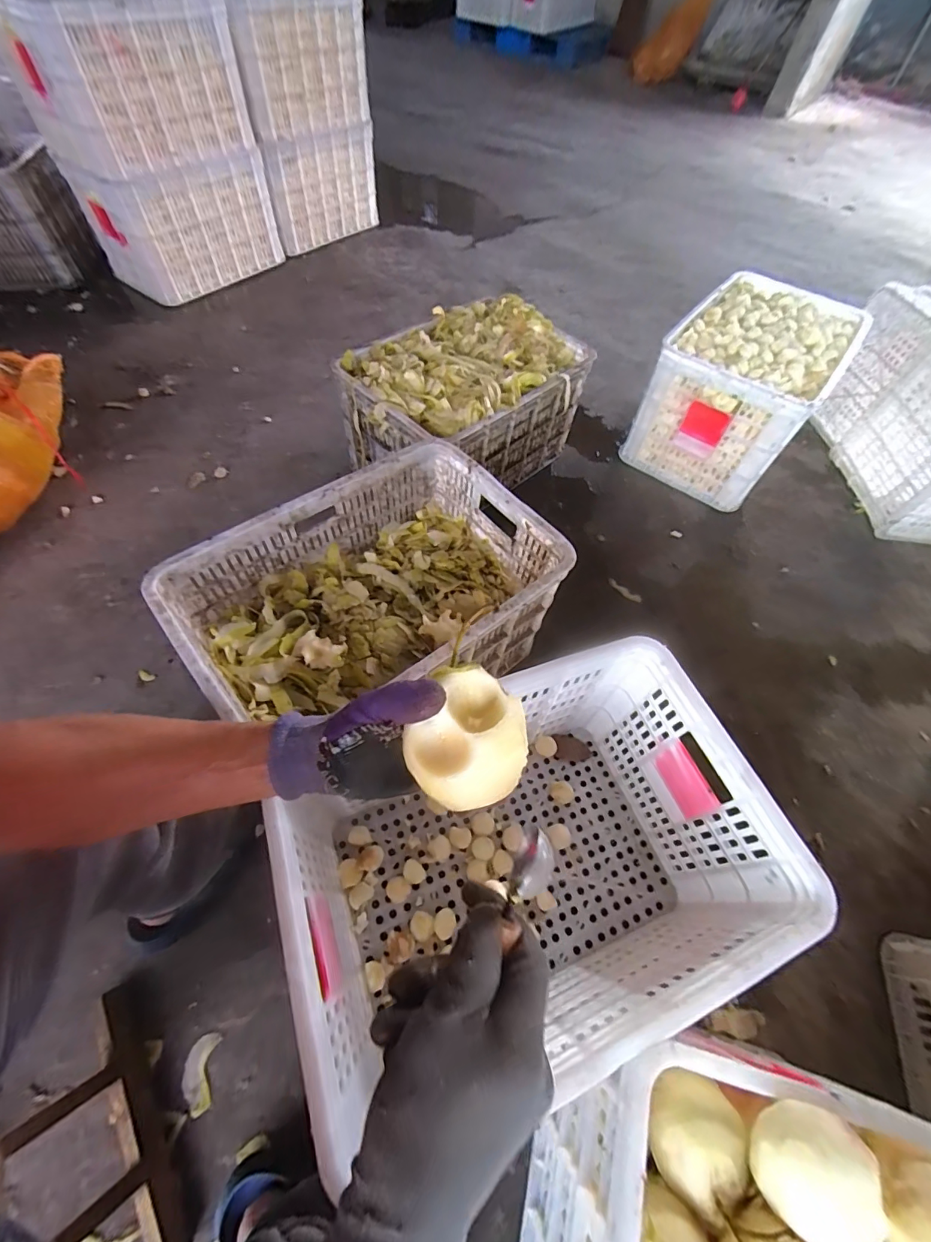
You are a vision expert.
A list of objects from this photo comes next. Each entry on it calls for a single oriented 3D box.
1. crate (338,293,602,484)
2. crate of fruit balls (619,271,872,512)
[{"bbox_3d":[-0.005,-0.496,1.071,0.361,0.277,0.517,37,64,17],"label":"crate"},{"bbox_3d":[0.717,-0.605,1.196,0.349,0.309,0.522,36,63,16],"label":"crate of fruit balls"}]

